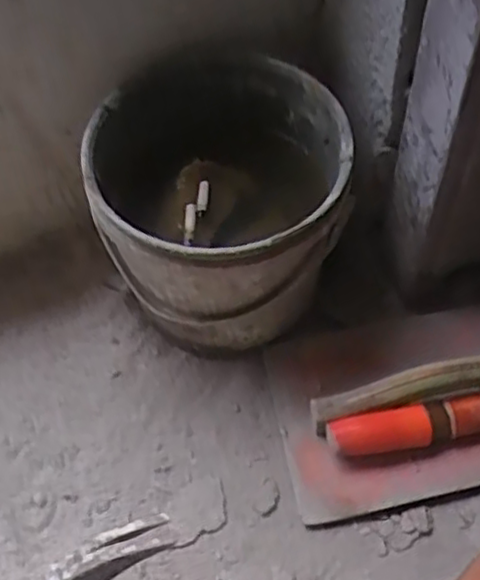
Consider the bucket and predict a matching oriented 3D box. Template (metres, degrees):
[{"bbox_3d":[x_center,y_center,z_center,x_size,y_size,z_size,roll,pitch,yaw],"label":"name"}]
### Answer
[{"bbox_3d":[-0.013,-0.056,0.591,0.189,0.182,0.196,-2,55,2],"label":"bucket"}]

